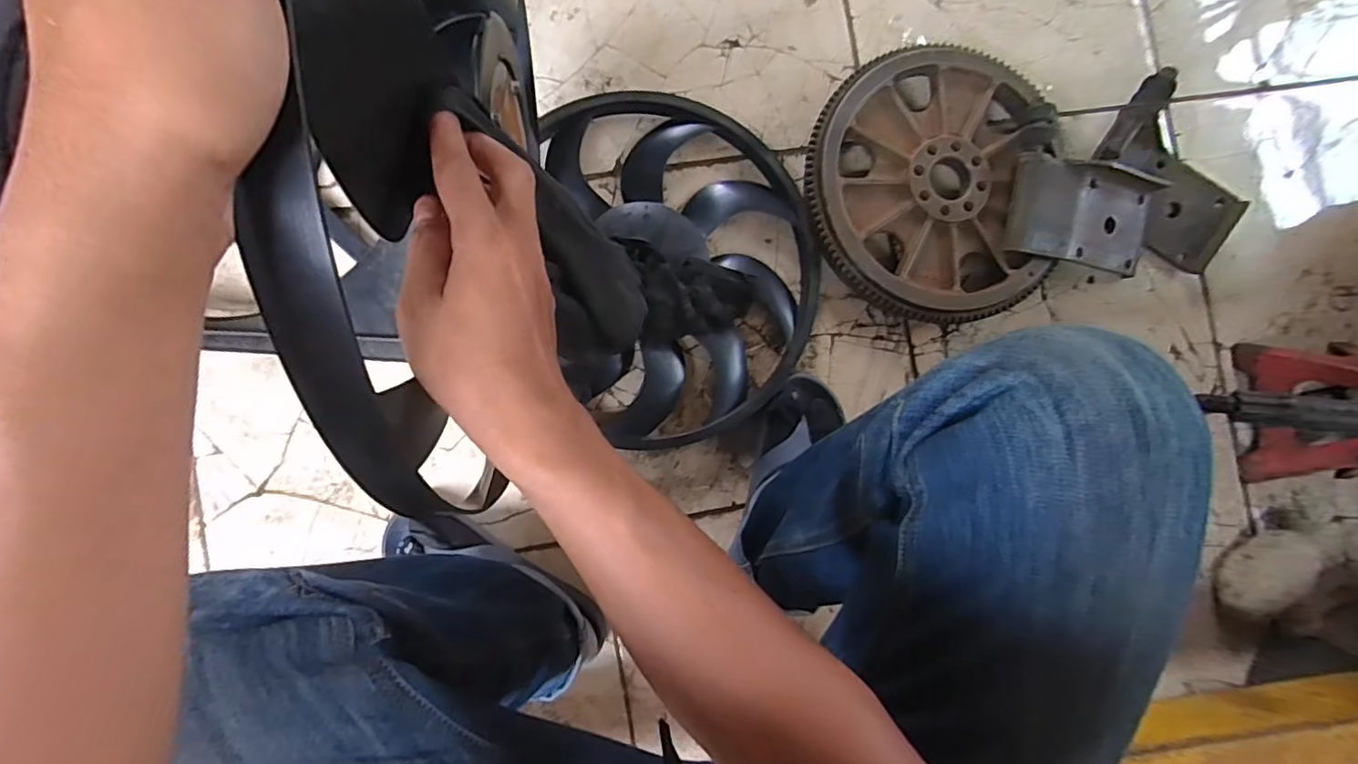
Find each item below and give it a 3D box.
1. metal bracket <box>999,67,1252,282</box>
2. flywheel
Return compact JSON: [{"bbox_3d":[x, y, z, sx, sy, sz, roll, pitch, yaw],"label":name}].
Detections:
[{"bbox_3d":[0.526,-0.243,0.686,0.311,0.069,0.219,-3,88,-5],"label":"metal bracket"},{"bbox_3d":[0.288,-0.227,0.661,0.280,0.067,0.305,4,87,-5],"label":"flywheel"}]

